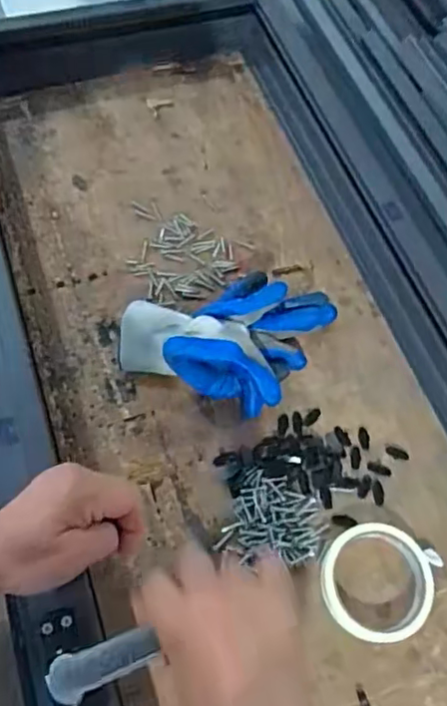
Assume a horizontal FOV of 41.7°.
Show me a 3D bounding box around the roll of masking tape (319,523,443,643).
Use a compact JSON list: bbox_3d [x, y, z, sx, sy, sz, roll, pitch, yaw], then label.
[{"bbox_3d":[0.132,0.196,0.508,0.094,0.016,0.096,1,64,-3],"label":"roll of masking tape"}]

